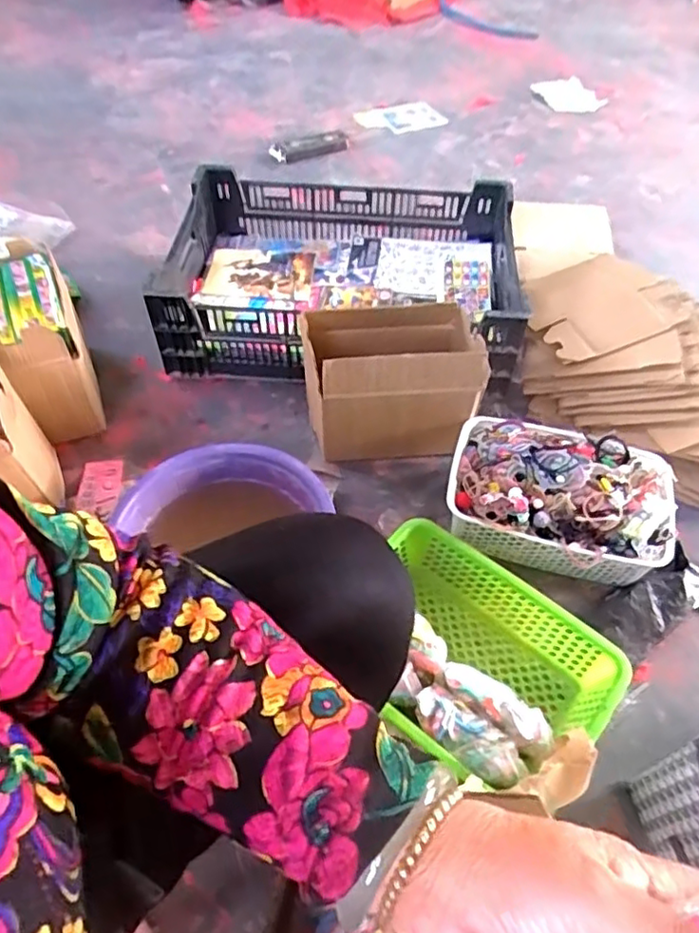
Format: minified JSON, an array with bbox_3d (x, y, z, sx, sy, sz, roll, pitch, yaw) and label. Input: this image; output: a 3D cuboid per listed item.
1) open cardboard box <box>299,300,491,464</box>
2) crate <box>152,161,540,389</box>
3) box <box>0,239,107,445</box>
[{"bbox_3d":[0.061,-0.124,0.939,0.244,0.213,0.131,-1,54,-3],"label":"open cardboard box"},{"bbox_3d":[-0.002,-0.333,1.124,0.598,0.185,0.394,6,51,4],"label":"crate"},{"bbox_3d":[-0.533,-0.200,1.022,0.186,0.225,0.312,-23,55,-19],"label":"box"}]

